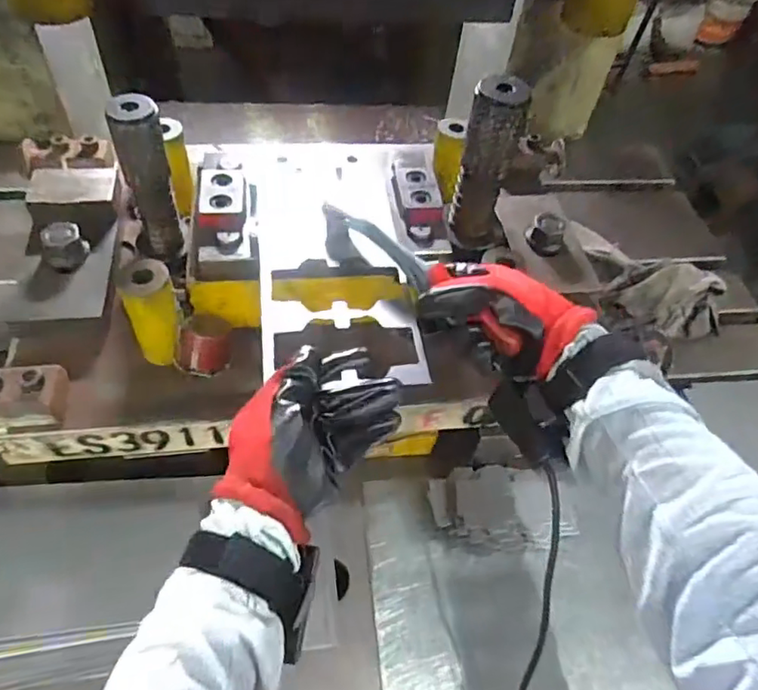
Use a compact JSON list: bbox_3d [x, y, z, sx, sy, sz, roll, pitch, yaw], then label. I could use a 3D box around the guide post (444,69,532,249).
[{"bbox_3d":[0.098,-0.161,0.553,0.048,0.159,0.038,5,51,-2],"label":"guide post"}]

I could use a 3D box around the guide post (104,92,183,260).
[{"bbox_3d":[-0.196,-0.138,0.516,0.036,0.145,0.030,-15,55,-17],"label":"guide post"}]

